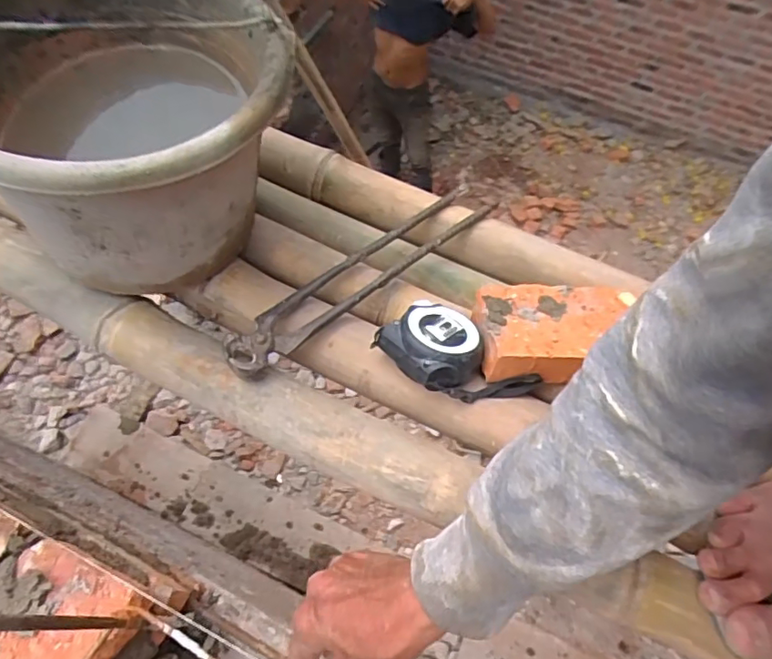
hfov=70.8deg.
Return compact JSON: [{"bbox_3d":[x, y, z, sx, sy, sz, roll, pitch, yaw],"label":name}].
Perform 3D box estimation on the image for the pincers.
[{"bbox_3d":[-0.020,-0.056,0.525,0.307,0.039,0.055,-39,70,-19],"label":"pincers"}]

